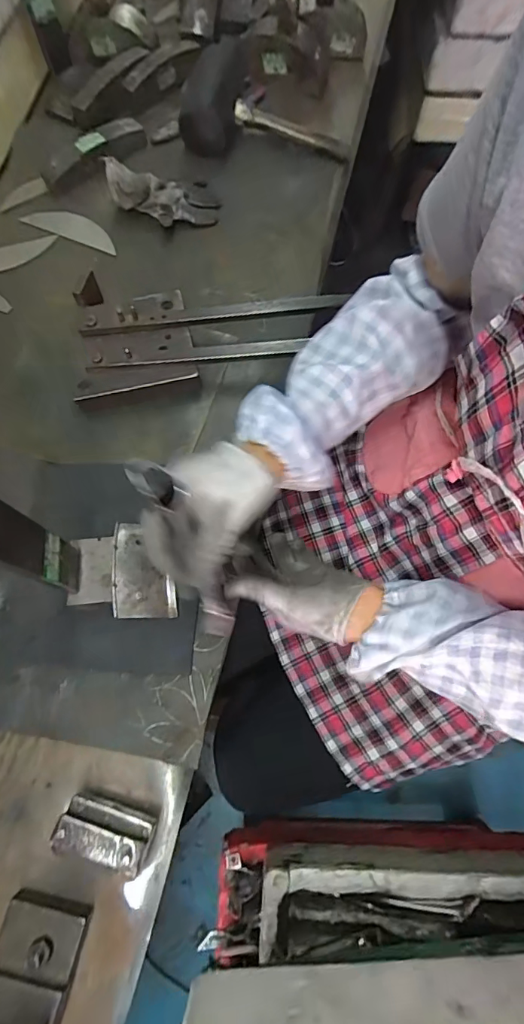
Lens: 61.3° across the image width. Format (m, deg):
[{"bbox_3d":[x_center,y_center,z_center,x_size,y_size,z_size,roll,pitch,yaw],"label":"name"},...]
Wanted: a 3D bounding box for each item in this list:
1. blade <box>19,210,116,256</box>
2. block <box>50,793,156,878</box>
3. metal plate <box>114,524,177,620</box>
[{"bbox_3d":[-0.257,-0.386,0.597,0.139,0.006,0.035,22,89,5],"label":"blade"},{"bbox_3d":[-0.122,0.256,0.356,0.071,0.049,0.031,14,71,4],"label":"block"},{"bbox_3d":[-0.111,0.054,0.422,0.061,0.011,0.089,8,67,-37],"label":"metal plate"}]

